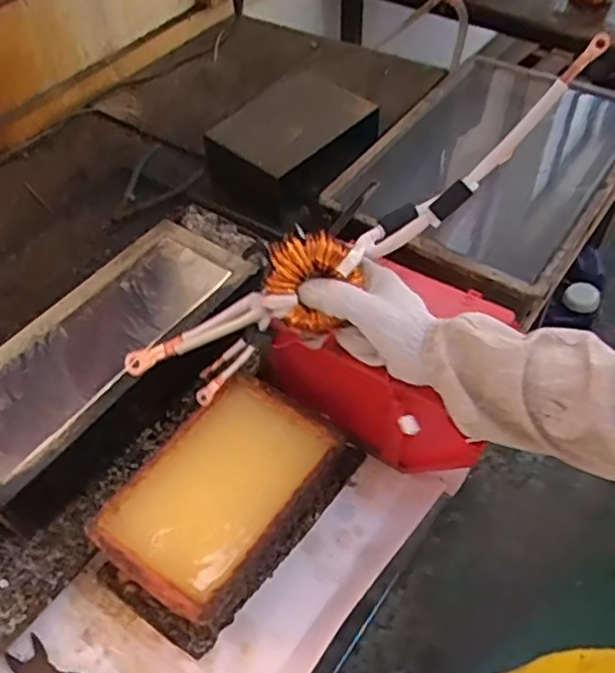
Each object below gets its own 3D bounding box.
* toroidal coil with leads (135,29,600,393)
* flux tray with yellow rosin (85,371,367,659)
[{"bbox_3d":[0.041,-0.072,0.518,0.437,0.073,0.061,-33,51,11],"label":"toroidal coil with leads"},{"bbox_3d":[-0.072,0.143,0.570,0.132,0.068,0.223,29,57,24],"label":"flux tray with yellow rosin"}]

